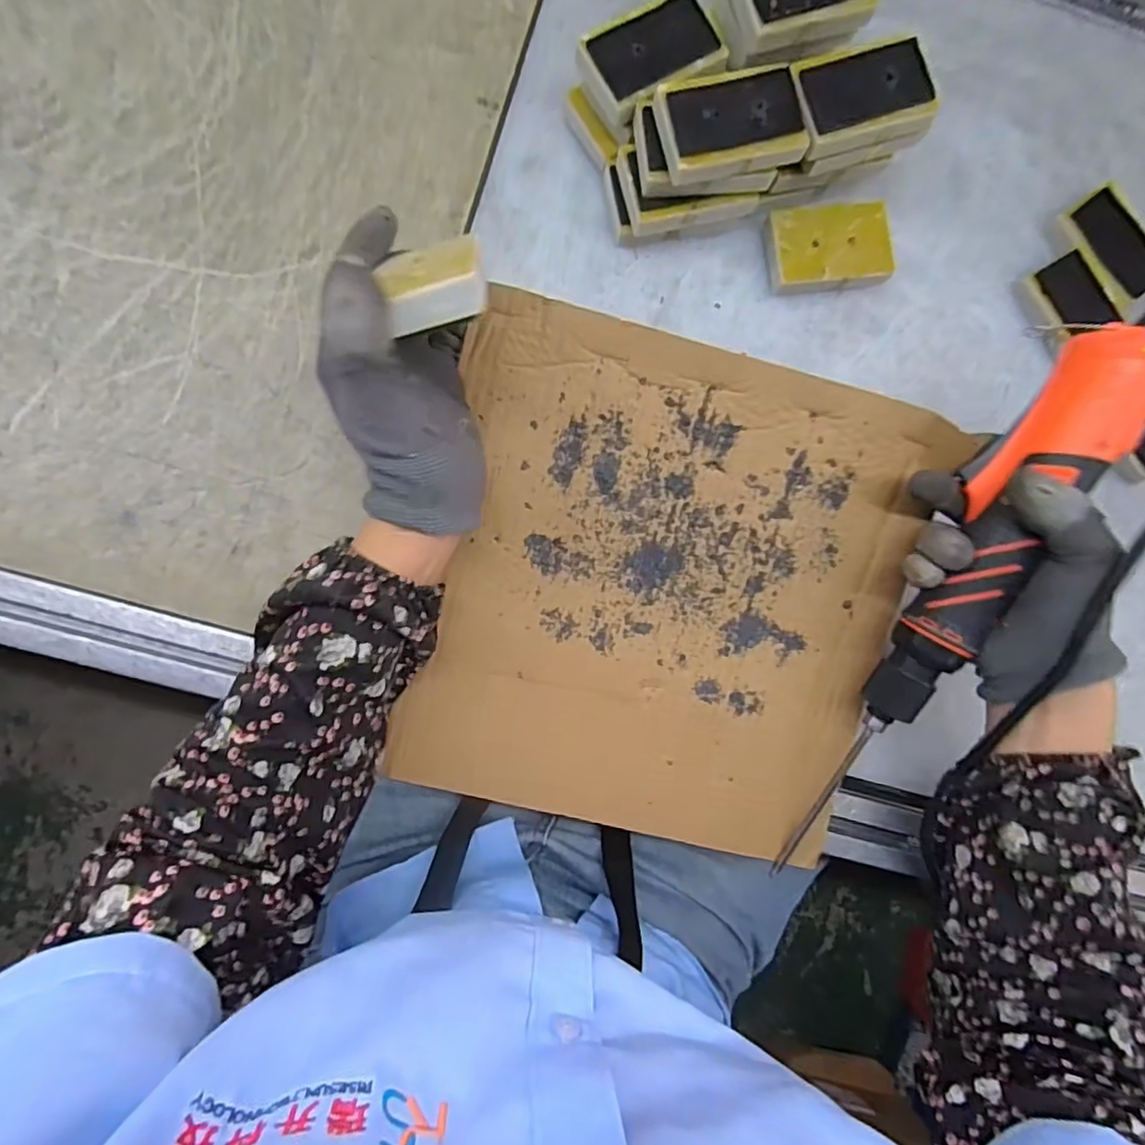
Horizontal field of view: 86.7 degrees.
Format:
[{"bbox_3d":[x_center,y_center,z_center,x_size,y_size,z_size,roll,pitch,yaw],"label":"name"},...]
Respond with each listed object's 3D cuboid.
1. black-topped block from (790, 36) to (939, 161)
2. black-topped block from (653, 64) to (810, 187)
[{"bbox_3d":[0.171,-0.285,0.362,0.084,0.018,0.051,-19,89,-6],"label":"black-topped block"},{"bbox_3d":[0.092,-0.261,0.350,0.080,0.018,0.053,-15,89,-6],"label":"black-topped block"}]

